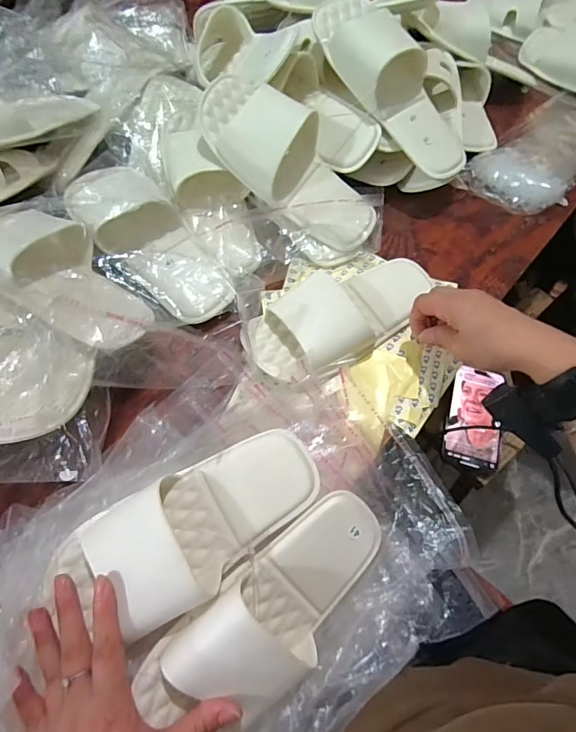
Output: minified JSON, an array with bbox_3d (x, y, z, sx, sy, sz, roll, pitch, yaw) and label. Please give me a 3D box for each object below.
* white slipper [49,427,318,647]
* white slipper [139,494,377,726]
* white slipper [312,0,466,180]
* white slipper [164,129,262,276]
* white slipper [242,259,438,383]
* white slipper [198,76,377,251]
[{"bbox_3d":[-0.068,0.127,0.347,0.201,0.052,0.095,-25,67,-23],"label":"white slipper"},{"bbox_3d":[-0.008,0.194,0.339,0.218,0.056,0.093,-31,98,-18],"label":"white slipper"},{"bbox_3d":[0.140,-0.356,0.535,0.101,0.067,0.254,-46,101,-22],"label":"white slipper"},{"bbox_3d":[-0.084,-0.193,0.514,0.083,0.050,0.215,-23,79,-14],"label":"white slipper"},{"bbox_3d":[0.065,-0.061,0.467,0.235,0.053,0.099,-29,68,-16],"label":"white slipper"},{"bbox_3d":[0.005,-0.240,0.505,0.249,0.065,0.097,43,66,-10],"label":"white slipper"}]

